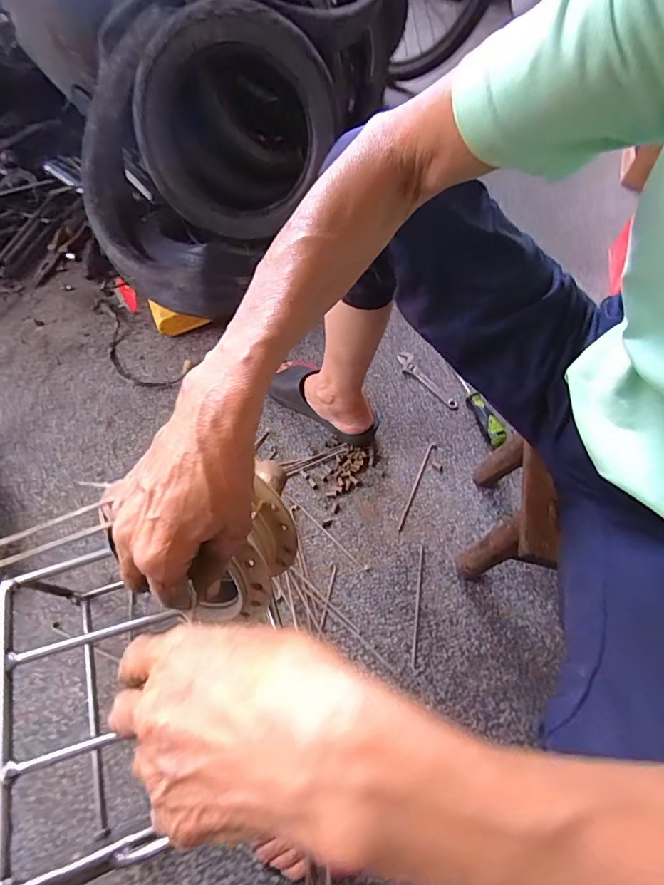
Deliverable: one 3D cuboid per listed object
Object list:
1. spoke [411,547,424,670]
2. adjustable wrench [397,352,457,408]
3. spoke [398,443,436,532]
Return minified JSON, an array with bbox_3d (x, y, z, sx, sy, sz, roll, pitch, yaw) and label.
[{"bbox_3d":[0.119,0.223,0.615,0.006,0.004,0.160,10,61,3],"label":"spoke"},{"bbox_3d":[0.170,-0.114,0.811,0.031,0.011,0.142,-32,67,-19],"label":"adjustable wrench"},{"bbox_3d":[0.138,0.069,0.724,0.008,0.006,0.171,23,62,10],"label":"spoke"}]

